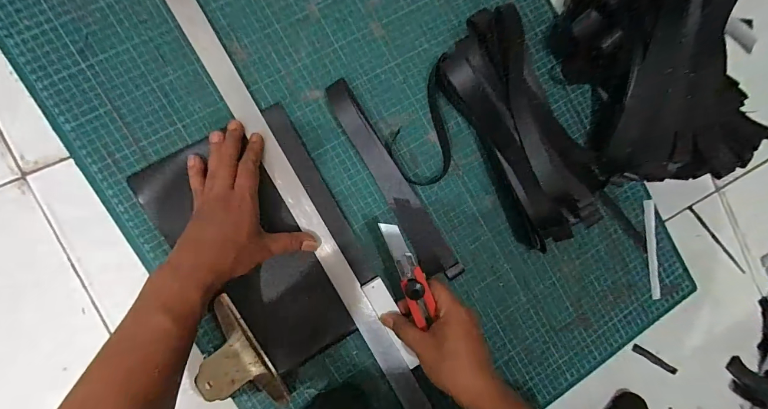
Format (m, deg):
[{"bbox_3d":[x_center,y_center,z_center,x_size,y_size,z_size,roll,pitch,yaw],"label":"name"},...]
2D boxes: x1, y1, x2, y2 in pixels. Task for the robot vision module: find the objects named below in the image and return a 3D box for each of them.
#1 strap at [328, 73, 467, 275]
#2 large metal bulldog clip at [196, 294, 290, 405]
[{"bbox_3d":[0.008,-0.024,0.414,0.045,0.008,0.273,-34,94,-9],"label":"strap"},{"bbox_3d":[-0.160,0.179,0.369,0.061,0.034,0.131,-29,94,-9],"label":"large metal bulldog clip"}]

